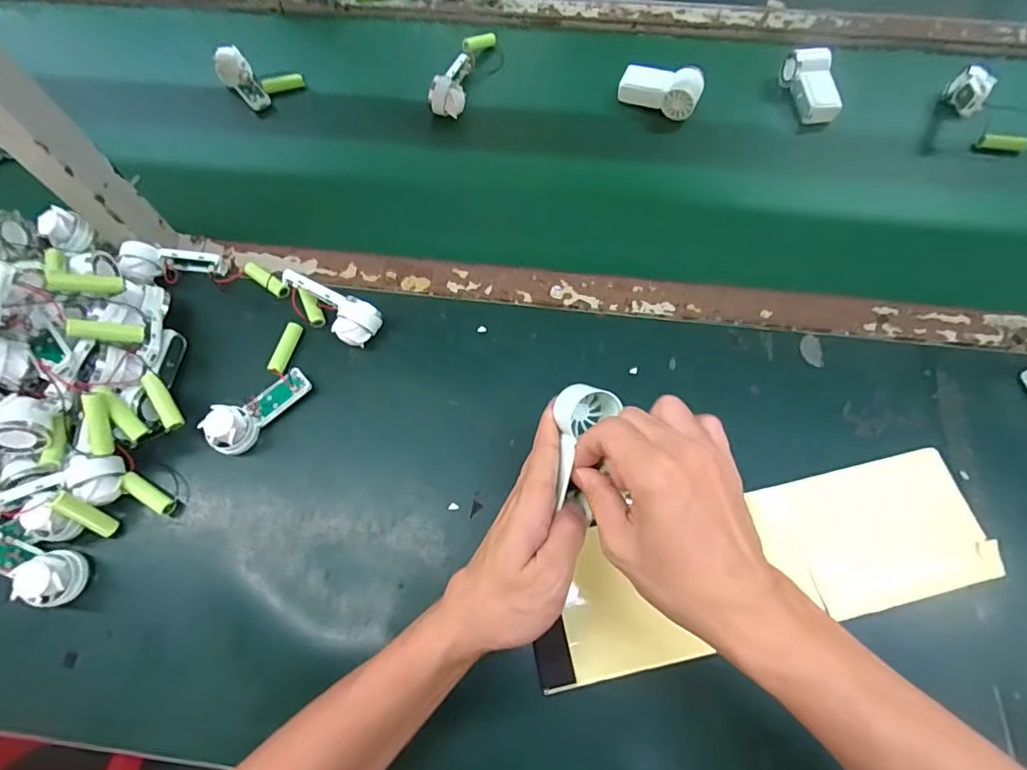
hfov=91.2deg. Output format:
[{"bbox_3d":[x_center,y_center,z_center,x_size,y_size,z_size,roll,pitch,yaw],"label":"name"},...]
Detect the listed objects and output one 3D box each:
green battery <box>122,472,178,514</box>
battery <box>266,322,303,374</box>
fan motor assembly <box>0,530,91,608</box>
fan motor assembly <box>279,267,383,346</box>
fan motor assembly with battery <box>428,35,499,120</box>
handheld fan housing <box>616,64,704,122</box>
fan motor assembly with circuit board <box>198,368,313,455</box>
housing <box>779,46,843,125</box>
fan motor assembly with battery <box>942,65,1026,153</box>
[{"bbox_3d":[-0.306,0.092,0.424,0.046,0.017,0.016,26,70,11],"label":"green battery"},{"bbox_3d":[-0.212,-0.035,0.468,0.014,0.014,0.051,13,68,6],"label":"battery"},{"bbox_3d":[-0.390,0.143,0.399,0.097,0.041,0.037,17,68,8],"label":"fan motor assembly"},{"bbox_3d":[-0.169,-0.070,0.467,0.093,0.036,0.040,28,86,-7],"label":"fan motor assembly"},{"bbox_3d":[-0.059,-0.387,0.615,0.036,0.037,0.143,17,68,8],"label":"fan motor assembly with battery"},{"bbox_3d":[0.176,-0.354,0.598,0.091,0.036,0.043,26,70,11],"label":"handheld fan housing"},{"bbox_3d":[-0.223,0.020,0.439,0.032,0.033,0.092,37,72,15],"label":"fan motor assembly with circuit board"},{"bbox_3d":[0.352,-0.356,0.598,0.053,0.035,0.086,1,67,1],"label":"housing"},{"bbox_3d":[0.548,-0.318,0.576,0.095,0.042,0.070,23,69,10],"label":"fan motor assembly with battery"}]

